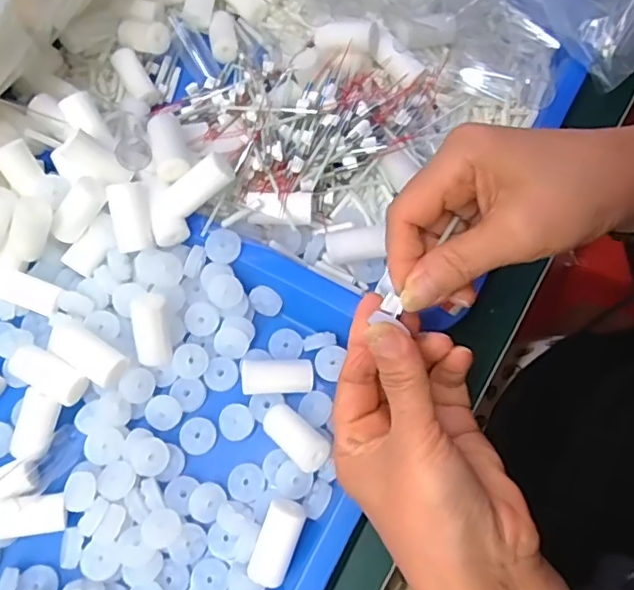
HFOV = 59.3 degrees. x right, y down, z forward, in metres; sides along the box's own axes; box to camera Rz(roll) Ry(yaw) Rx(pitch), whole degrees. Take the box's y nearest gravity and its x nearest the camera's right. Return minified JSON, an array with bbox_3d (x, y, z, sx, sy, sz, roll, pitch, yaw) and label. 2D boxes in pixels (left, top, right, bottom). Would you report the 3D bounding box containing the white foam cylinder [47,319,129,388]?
[{"bbox_3d":[-0.131,0.035,0.321,0.048,0.016,0.020,30,74,11],"label":"white foam cylinder"}]

